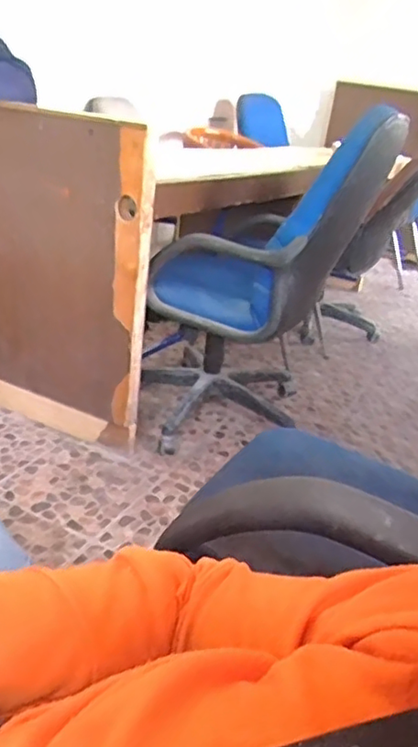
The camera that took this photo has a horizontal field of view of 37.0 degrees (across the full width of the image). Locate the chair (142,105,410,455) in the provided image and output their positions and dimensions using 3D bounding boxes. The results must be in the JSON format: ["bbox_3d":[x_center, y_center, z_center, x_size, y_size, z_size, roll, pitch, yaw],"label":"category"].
[{"bbox_3d":[0.147,-0.253,1.829,0.602,0.914,0.565,13,24,12],"label":"chair"}]

